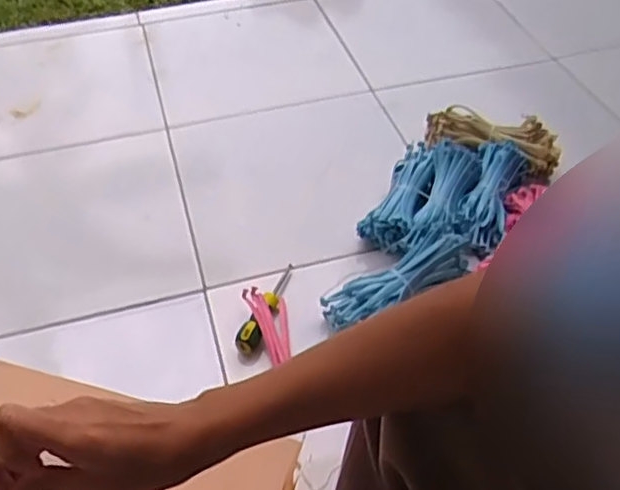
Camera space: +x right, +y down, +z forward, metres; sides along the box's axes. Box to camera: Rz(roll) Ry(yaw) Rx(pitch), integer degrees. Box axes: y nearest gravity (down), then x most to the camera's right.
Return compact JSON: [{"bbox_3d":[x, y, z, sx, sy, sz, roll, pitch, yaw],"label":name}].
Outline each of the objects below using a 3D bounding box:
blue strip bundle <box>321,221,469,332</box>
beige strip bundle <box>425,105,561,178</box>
[{"bbox_3d":[0.120,0.049,0.888,0.219,0.041,0.077,-29,53,-7],"label":"blue strip bundle"},{"bbox_3d":[0.305,-0.174,1.115,0.230,0.082,0.091,21,52,19],"label":"beige strip bundle"}]

